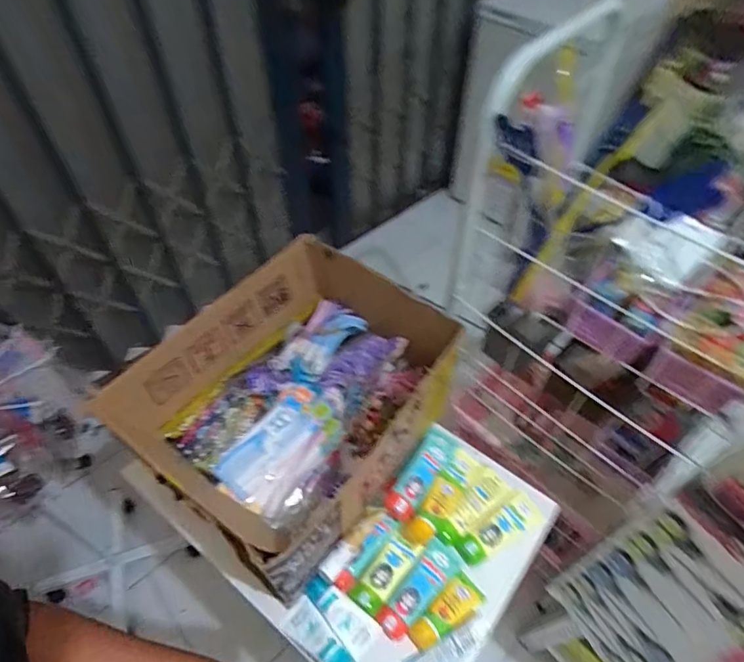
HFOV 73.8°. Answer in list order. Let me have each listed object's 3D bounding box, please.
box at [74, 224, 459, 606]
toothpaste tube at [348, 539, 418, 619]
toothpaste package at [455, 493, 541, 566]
[{"bbox_3d":[-0.112,0.095,0.733,0.334,0.191,0.396,29,58,21],"label":"box"},{"bbox_3d":[0.016,0.349,0.706,0.043,0.021,0.108,33,60,23],"label":"toothpaste tube"},{"bbox_3d":[0.191,0.298,0.748,0.144,0.023,0.046,-27,57,-18],"label":"toothpaste package"}]

